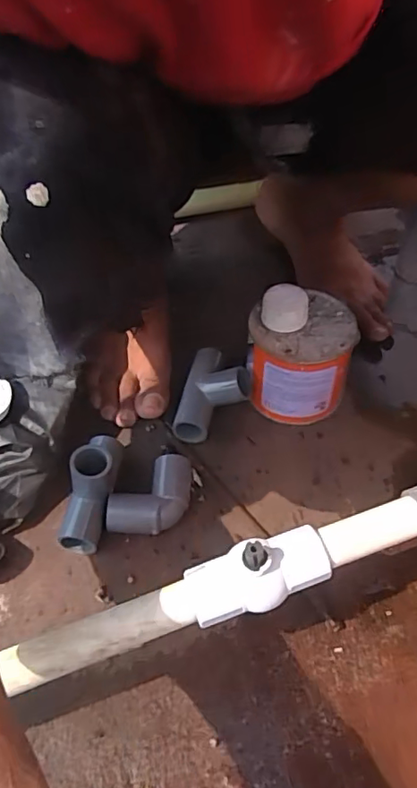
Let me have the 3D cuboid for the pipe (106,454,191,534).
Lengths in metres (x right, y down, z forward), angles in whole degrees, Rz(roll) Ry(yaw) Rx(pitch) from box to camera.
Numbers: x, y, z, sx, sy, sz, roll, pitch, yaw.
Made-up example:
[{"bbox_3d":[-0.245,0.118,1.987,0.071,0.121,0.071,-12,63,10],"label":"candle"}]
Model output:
[{"bbox_3d":[-0.046,0.093,0.479,0.055,0.031,0.087,34,59,27],"label":"pipe"}]

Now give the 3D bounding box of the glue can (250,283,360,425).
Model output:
[{"bbox_3d":[0.090,-0.041,0.537,0.094,0.118,0.094,-1,49,1],"label":"glue can"}]

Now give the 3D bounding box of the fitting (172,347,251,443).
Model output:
[{"bbox_3d":[0.007,-0.002,0.544,0.062,0.050,0.113,9,50,10],"label":"fitting"}]

